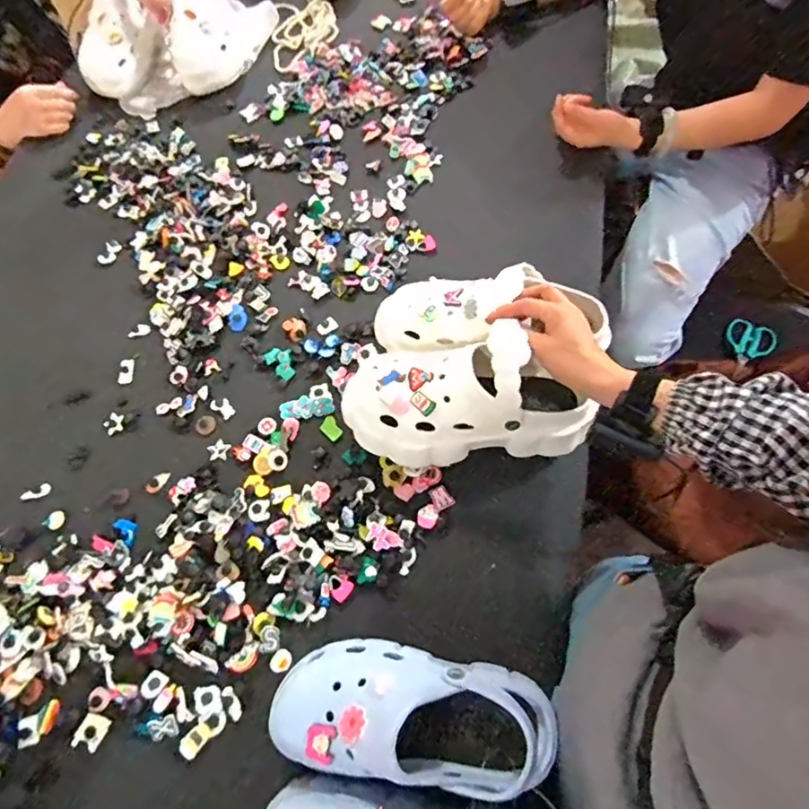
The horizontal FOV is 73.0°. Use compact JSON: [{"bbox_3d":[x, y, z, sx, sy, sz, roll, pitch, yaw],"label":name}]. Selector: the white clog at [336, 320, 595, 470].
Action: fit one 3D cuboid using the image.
[{"bbox_3d":[0.062,-0.010,0.577,0.255,0.103,0.111,-5,67,1],"label":"white clog"}]

